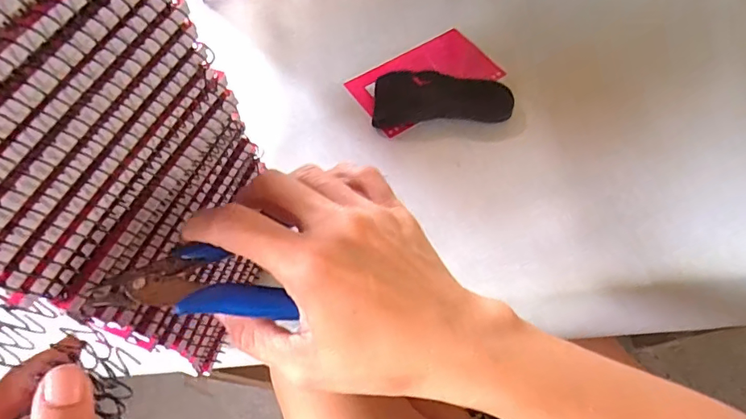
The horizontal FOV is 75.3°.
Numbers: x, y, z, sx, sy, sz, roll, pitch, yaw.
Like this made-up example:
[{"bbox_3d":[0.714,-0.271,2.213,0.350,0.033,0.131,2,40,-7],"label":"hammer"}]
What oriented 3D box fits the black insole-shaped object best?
[{"bbox_3d":[0.061,-0.097,0.421,0.117,0.023,0.052,1,61,4],"label":"black insole-shaped object"}]

